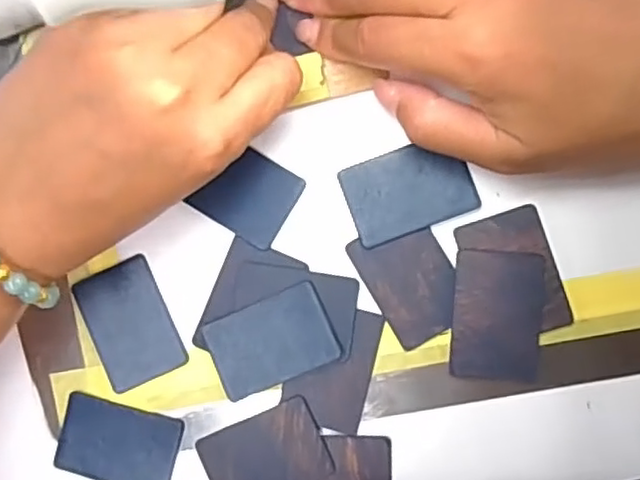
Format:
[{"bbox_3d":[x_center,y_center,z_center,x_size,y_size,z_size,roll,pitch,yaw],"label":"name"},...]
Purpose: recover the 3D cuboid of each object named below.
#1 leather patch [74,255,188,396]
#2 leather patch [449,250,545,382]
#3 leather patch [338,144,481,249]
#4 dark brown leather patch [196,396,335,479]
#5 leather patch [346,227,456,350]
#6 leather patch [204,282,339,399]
[{"bbox_3d":[-0.082,0.036,0.284,0.034,0.004,0.051,-24,87,4],"label":"leather patch"},{"bbox_3d":[0.072,0.031,0.268,0.035,0.004,0.052,4,89,5],"label":"leather patch"},{"bbox_3d":[0.037,-0.021,0.273,0.051,0.004,0.035,-21,87,5],"label":"leather patch"},{"bbox_3d":[-0.023,0.092,0.275,0.051,0.004,0.034,-26,86,4],"label":"dark brown leather patch"},{"bbox_3d":[0.038,0.017,0.272,0.034,0.004,0.049,-30,86,4],"label":"leather patch"},{"bbox_3d":[-0.020,0.043,0.276,0.051,0.004,0.035,-24,85,6],"label":"leather patch"}]

